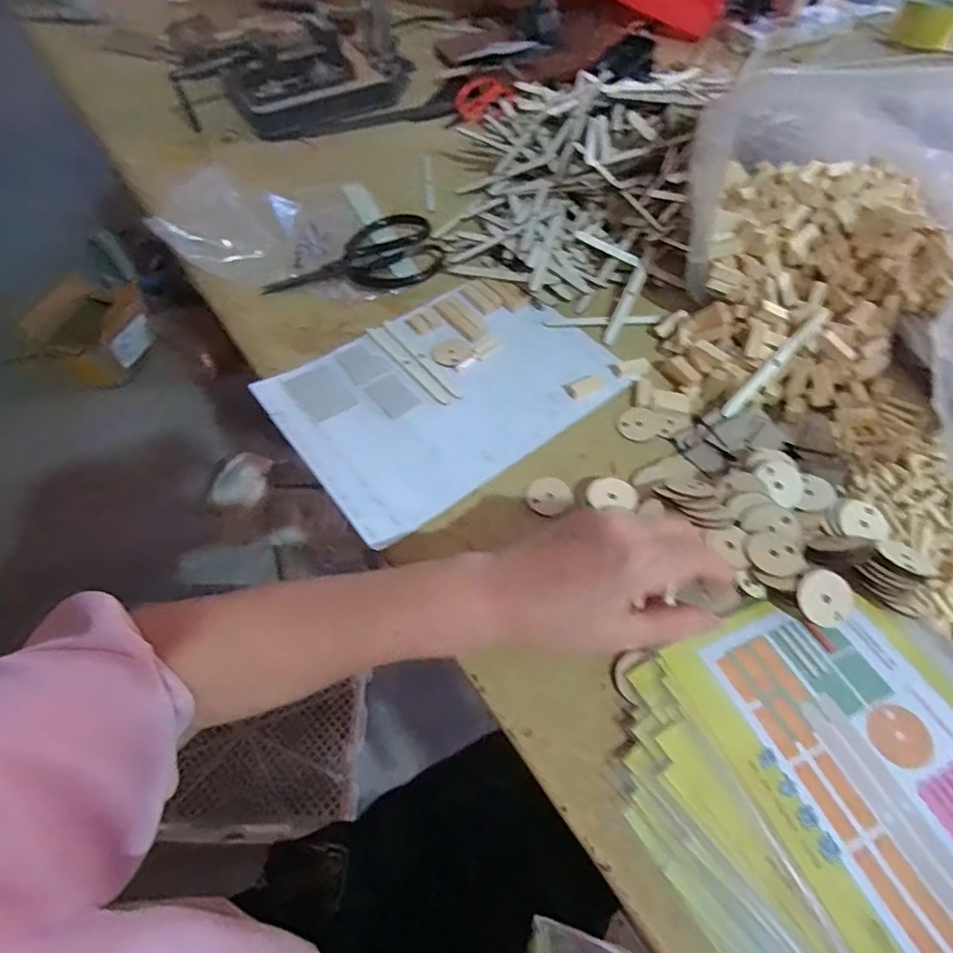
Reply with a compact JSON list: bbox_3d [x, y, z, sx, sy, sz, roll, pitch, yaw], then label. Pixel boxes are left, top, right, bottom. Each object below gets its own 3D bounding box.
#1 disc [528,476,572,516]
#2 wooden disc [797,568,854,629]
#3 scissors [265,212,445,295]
[{"bbox_3d":[0.055,0.015,0.428,0.031,0.004,0.032,-1,55,2],"label":"disc"},{"bbox_3d":[0.215,0.074,0.350,0.032,0.004,0.032,0,77,1],"label":"wooden disc"},{"bbox_3d":[-0.128,-0.229,0.587,0.182,0.016,0.102,-12,55,-5],"label":"scissors"}]

